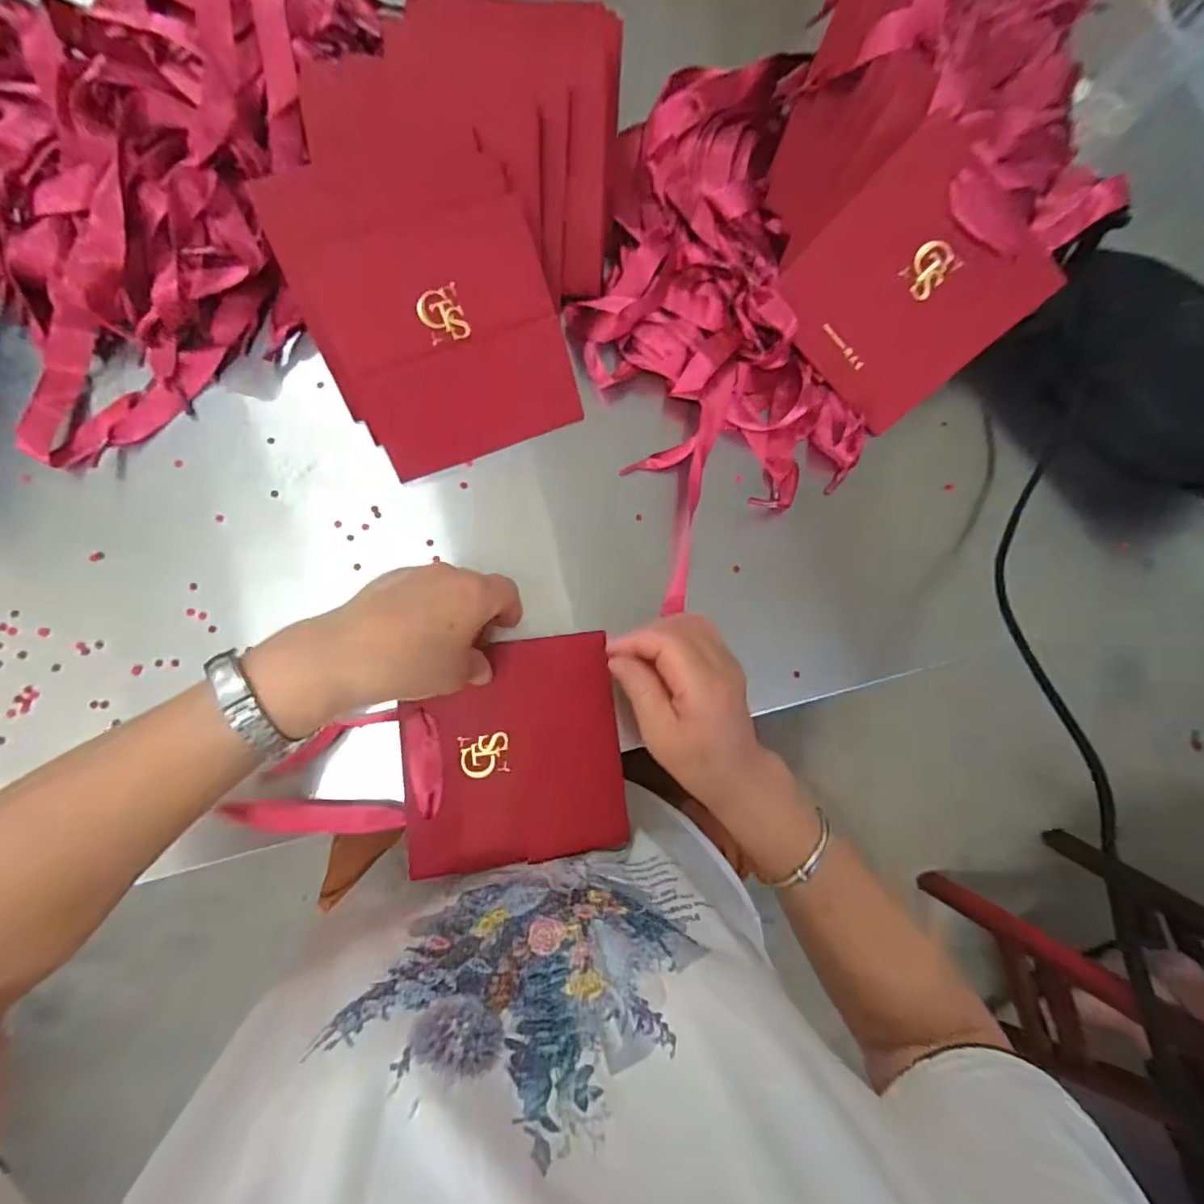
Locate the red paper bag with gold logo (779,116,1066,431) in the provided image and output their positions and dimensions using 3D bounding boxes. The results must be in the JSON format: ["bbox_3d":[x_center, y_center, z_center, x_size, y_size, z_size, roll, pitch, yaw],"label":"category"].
[{"bbox_3d":[0.212,-0.219,0.374,0.139,0.011,0.136,46,122,-6],"label":"red paper bag with gold logo"}]

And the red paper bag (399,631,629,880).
[{"bbox_3d":[-0.056,0.096,0.346,0.136,0.014,0.138,-5,84,-7],"label":"red paper bag"}]

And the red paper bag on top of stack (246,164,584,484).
[{"bbox_3d":[-0.107,-0.184,0.347,0.149,0.016,0.175,-22,114,-9],"label":"red paper bag on top of stack"}]

